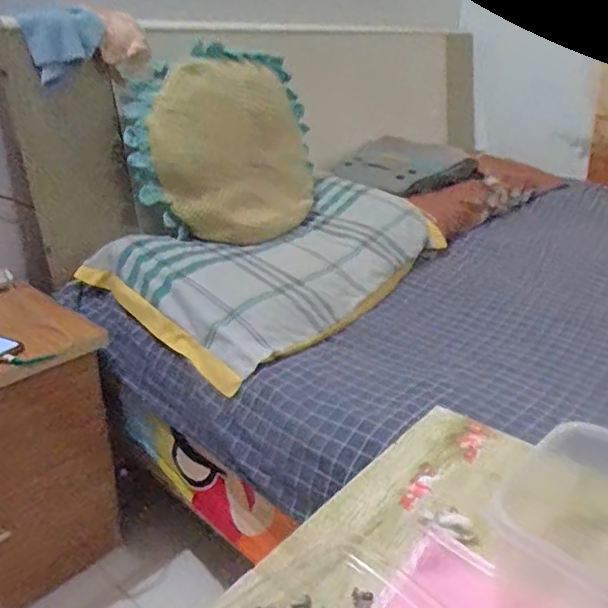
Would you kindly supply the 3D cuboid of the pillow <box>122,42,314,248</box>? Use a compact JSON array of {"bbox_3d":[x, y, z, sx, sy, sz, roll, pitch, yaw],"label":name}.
[{"bbox_3d":[-0.168,-0.352,1.251,0.400,0.135,0.611,4,50,-19],"label":"pillow"}]

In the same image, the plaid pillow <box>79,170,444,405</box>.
[{"bbox_3d":[-0.021,-0.100,1.137,0.410,0.080,0.708,37,42,25],"label":"plaid pillow"}]

